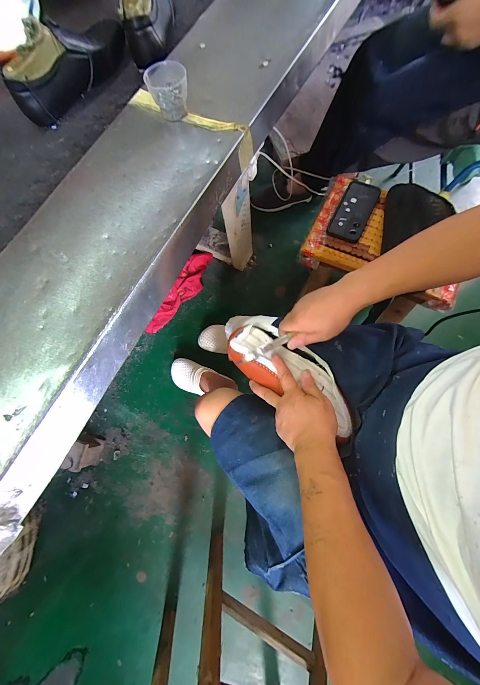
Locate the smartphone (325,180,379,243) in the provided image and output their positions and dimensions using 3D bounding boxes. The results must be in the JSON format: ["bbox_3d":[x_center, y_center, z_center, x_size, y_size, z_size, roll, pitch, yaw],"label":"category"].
[{"bbox_3d":[0.285,-0.330,0.633,0.079,0.015,0.180,26,79,10],"label":"smartphone"}]

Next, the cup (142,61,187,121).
[{"bbox_3d":[-0.113,-0.400,0.410,0.064,0.053,0.052,-16,76,0],"label":"cup"}]

